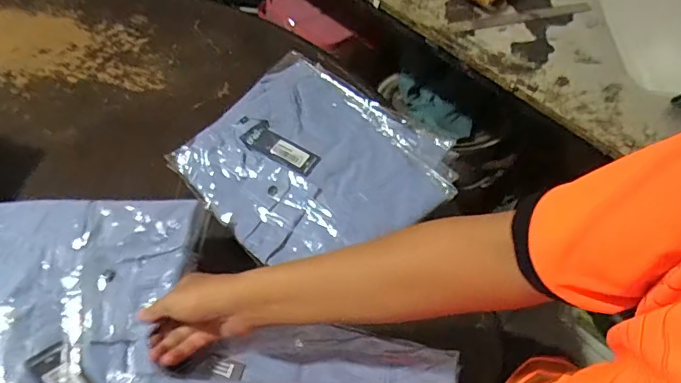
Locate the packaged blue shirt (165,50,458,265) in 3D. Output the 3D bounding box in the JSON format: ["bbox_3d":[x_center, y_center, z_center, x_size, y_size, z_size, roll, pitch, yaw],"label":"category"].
[{"bbox_3d":[-0.031,-0.050,0.709,0.338,0.035,0.324,35,58,18],"label":"packaged blue shirt"}]

